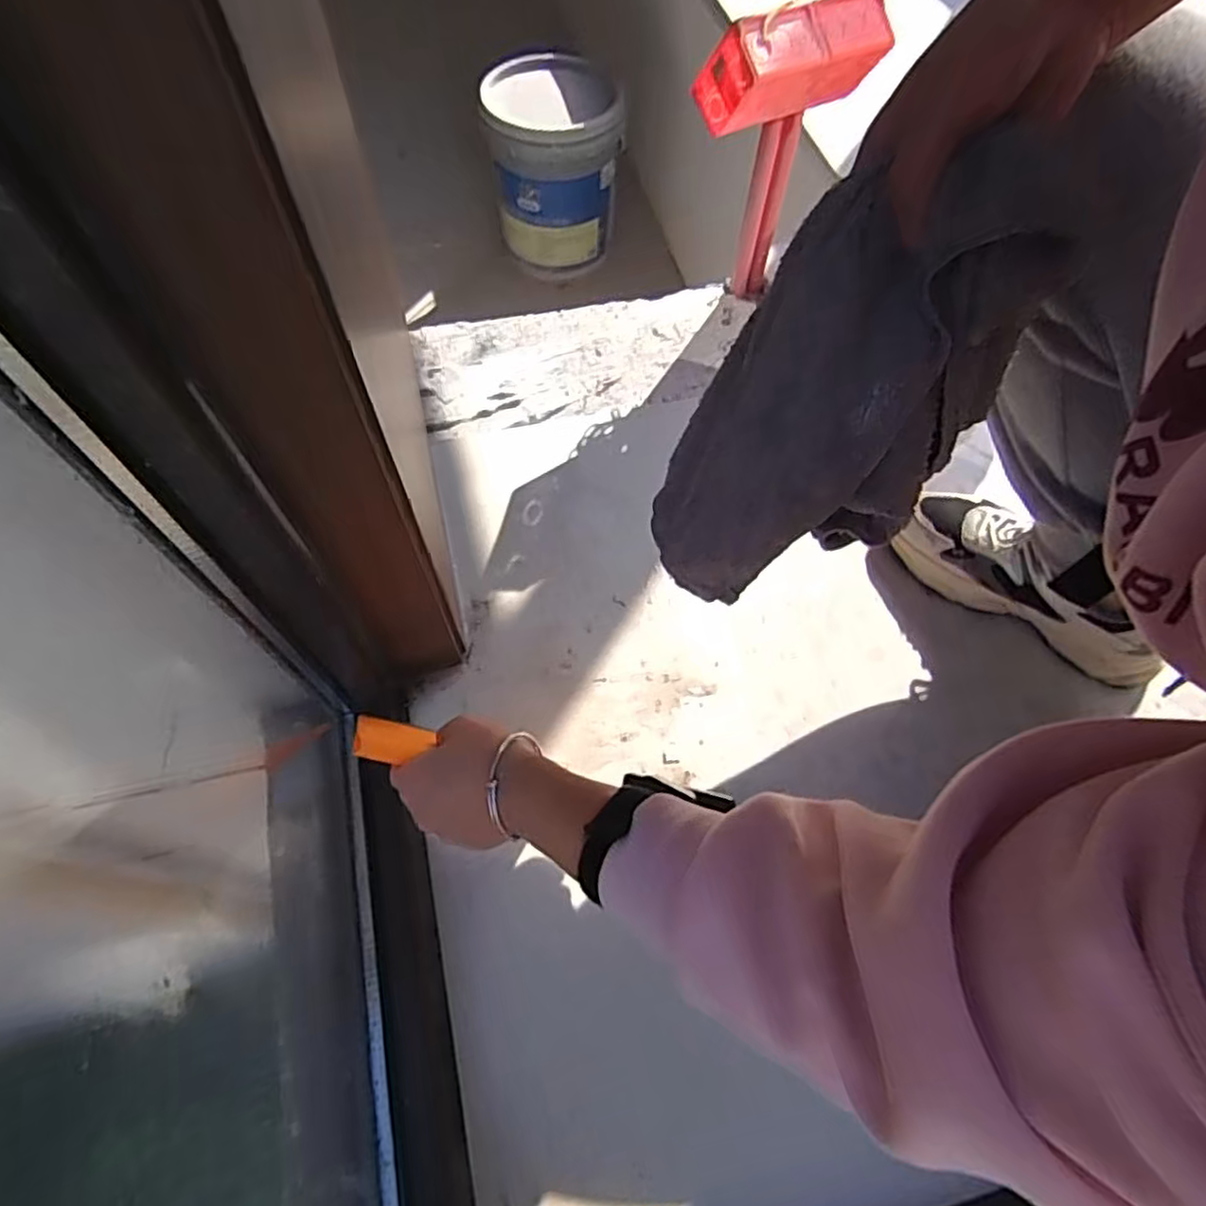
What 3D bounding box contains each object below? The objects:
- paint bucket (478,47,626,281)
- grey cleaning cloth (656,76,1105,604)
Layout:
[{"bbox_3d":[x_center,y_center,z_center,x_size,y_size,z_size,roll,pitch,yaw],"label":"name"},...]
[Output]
[{"bbox_3d":[-0.116,-1.004,1.613,0.299,0.358,0.289,-2,61,-3],"label":"paint bucket"},{"bbox_3d":[0.116,-0.103,0.354,0.070,0.264,0.115,-10,56,-45],"label":"grey cleaning cloth"}]

